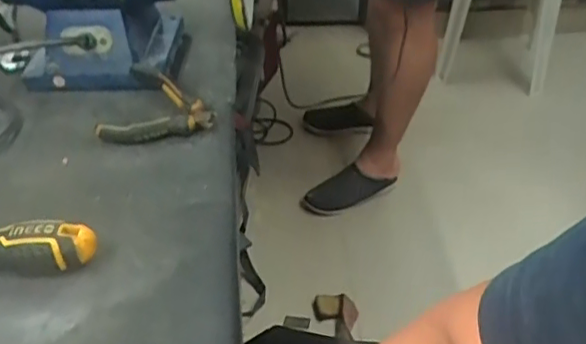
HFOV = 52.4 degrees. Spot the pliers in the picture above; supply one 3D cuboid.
[{"bbox_3d":[-0.132,-0.065,0.550,0.098,0.023,0.094,-12,42,-14],"label":"pliers"}]

